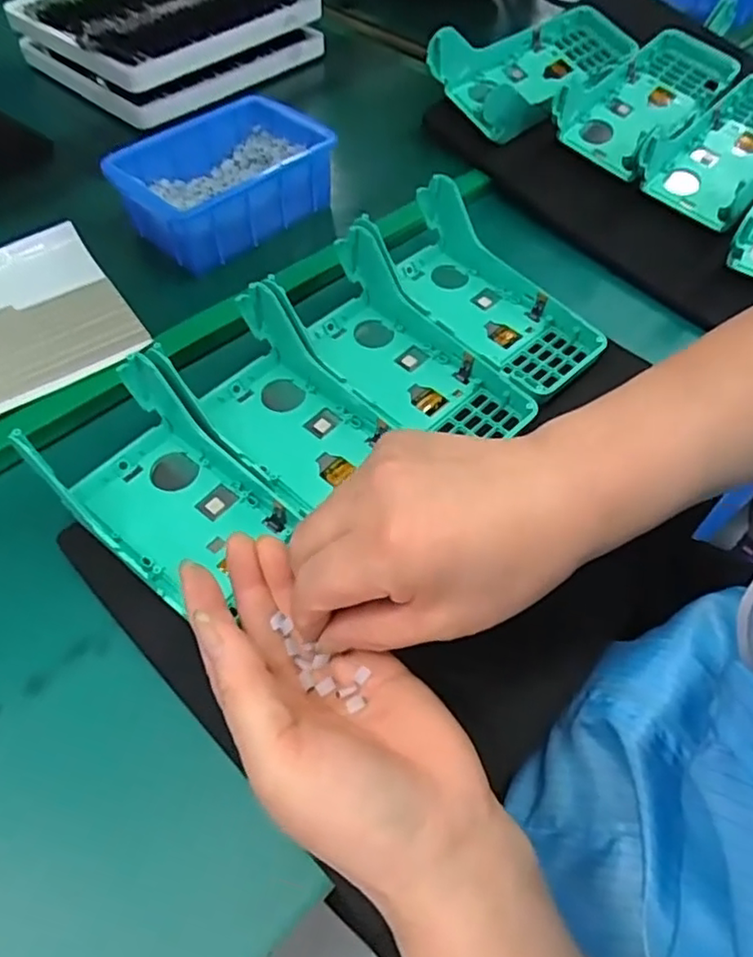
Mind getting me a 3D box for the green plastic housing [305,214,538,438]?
[{"bbox_3d":[0.014,-0.083,0.383,0.080,0.056,0.169,-37,62,-25],"label":"green plastic housing"}]

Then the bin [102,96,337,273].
[{"bbox_3d":[-0.116,-0.225,0.478,0.159,0.052,0.111,-37,62,-25],"label":"bin"}]

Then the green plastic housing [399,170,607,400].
[{"bbox_3d":[0.069,-0.126,0.417,0.076,0.050,0.161,-36,62,-24],"label":"green plastic housing"}]

